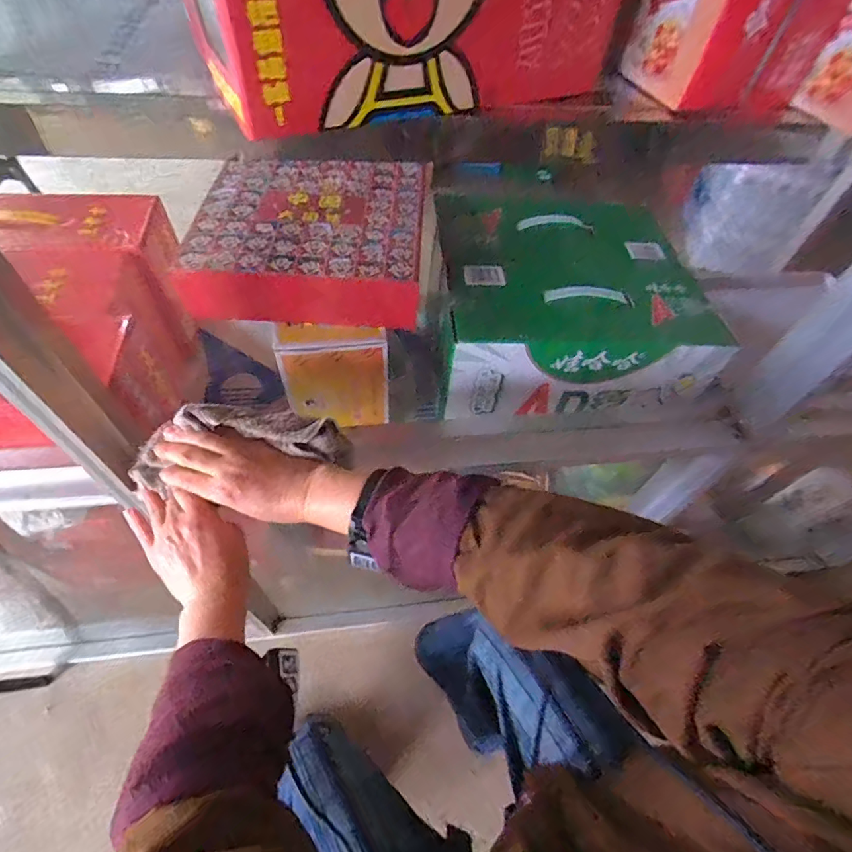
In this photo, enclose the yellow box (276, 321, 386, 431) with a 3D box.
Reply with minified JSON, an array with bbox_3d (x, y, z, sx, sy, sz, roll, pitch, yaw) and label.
[{"bbox_3d":[-0.114,-0.054,0.604,0.125,0.172,0.046,-6,56,-9],"label":"yellow box"}]

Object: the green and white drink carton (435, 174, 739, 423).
[{"bbox_3d":[0.189,-0.148,0.629,0.327,0.131,0.252,1,55,-4],"label":"green and white drink carton"}]

